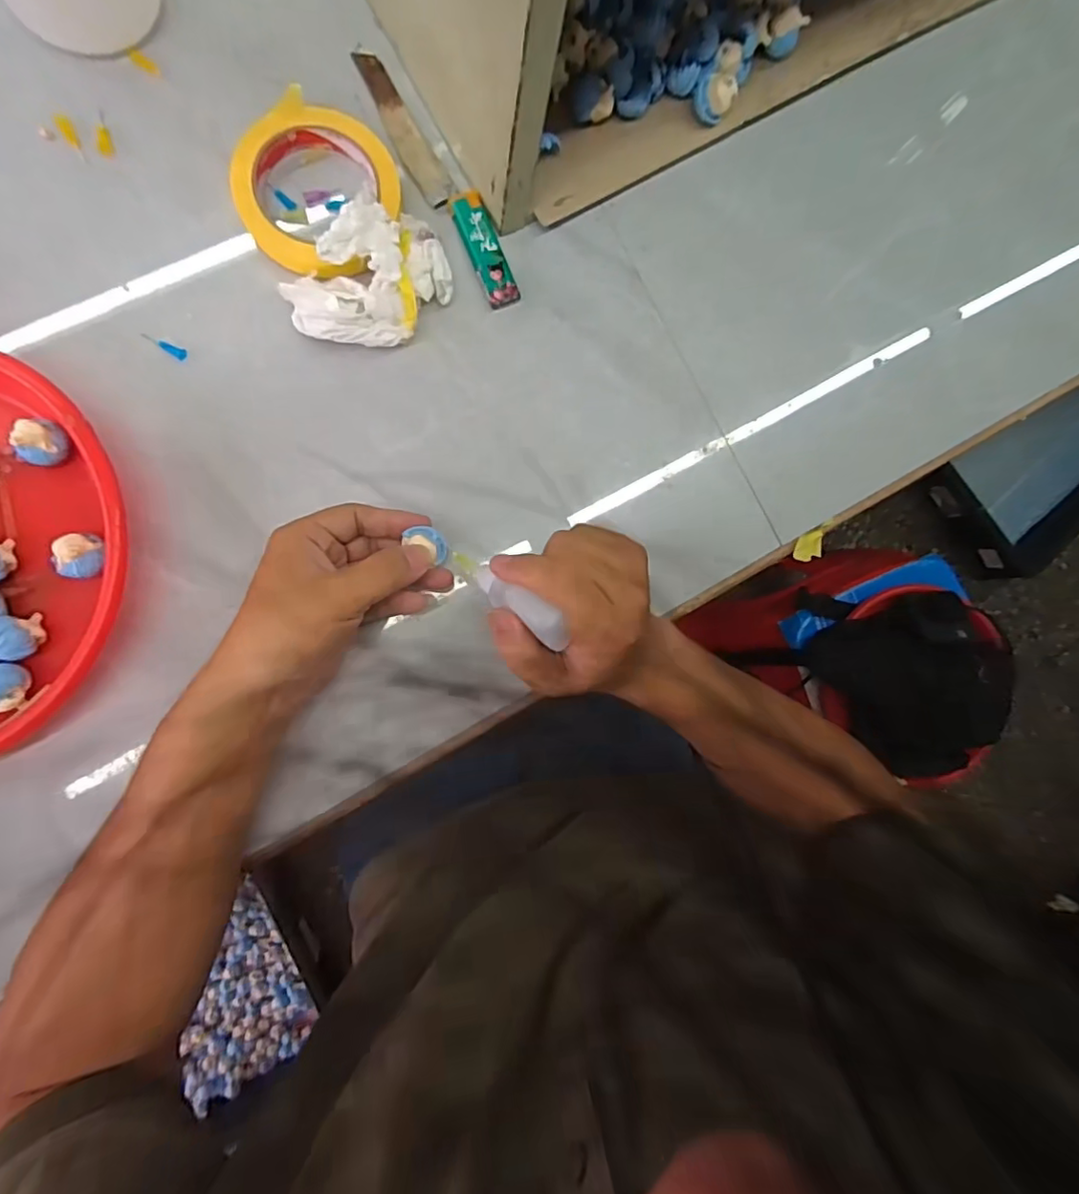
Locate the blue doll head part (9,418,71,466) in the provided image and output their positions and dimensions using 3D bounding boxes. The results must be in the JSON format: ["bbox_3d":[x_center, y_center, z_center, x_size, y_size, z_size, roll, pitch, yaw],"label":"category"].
[{"bbox_3d":[-0.301,-0.093,0.351,0.024,0.025,0.027,6,88,-8],"label":"blue doll head part"}]

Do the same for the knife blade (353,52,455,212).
[{"bbox_3d":[-0.096,-0.327,0.403,0.022,0.004,0.117,-30,90,-3],"label":"knife blade"}]

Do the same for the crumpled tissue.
[{"bbox_3d":[-0.110,-0.210,0.379,0.080,0.037,0.109,42,86,-7],"label":"crumpled tissue"}]

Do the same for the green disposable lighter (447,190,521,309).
[{"bbox_3d":[-0.037,-0.245,0.403,0.026,0.007,0.080,-25,92,-8],"label":"green disposable lighter"}]

